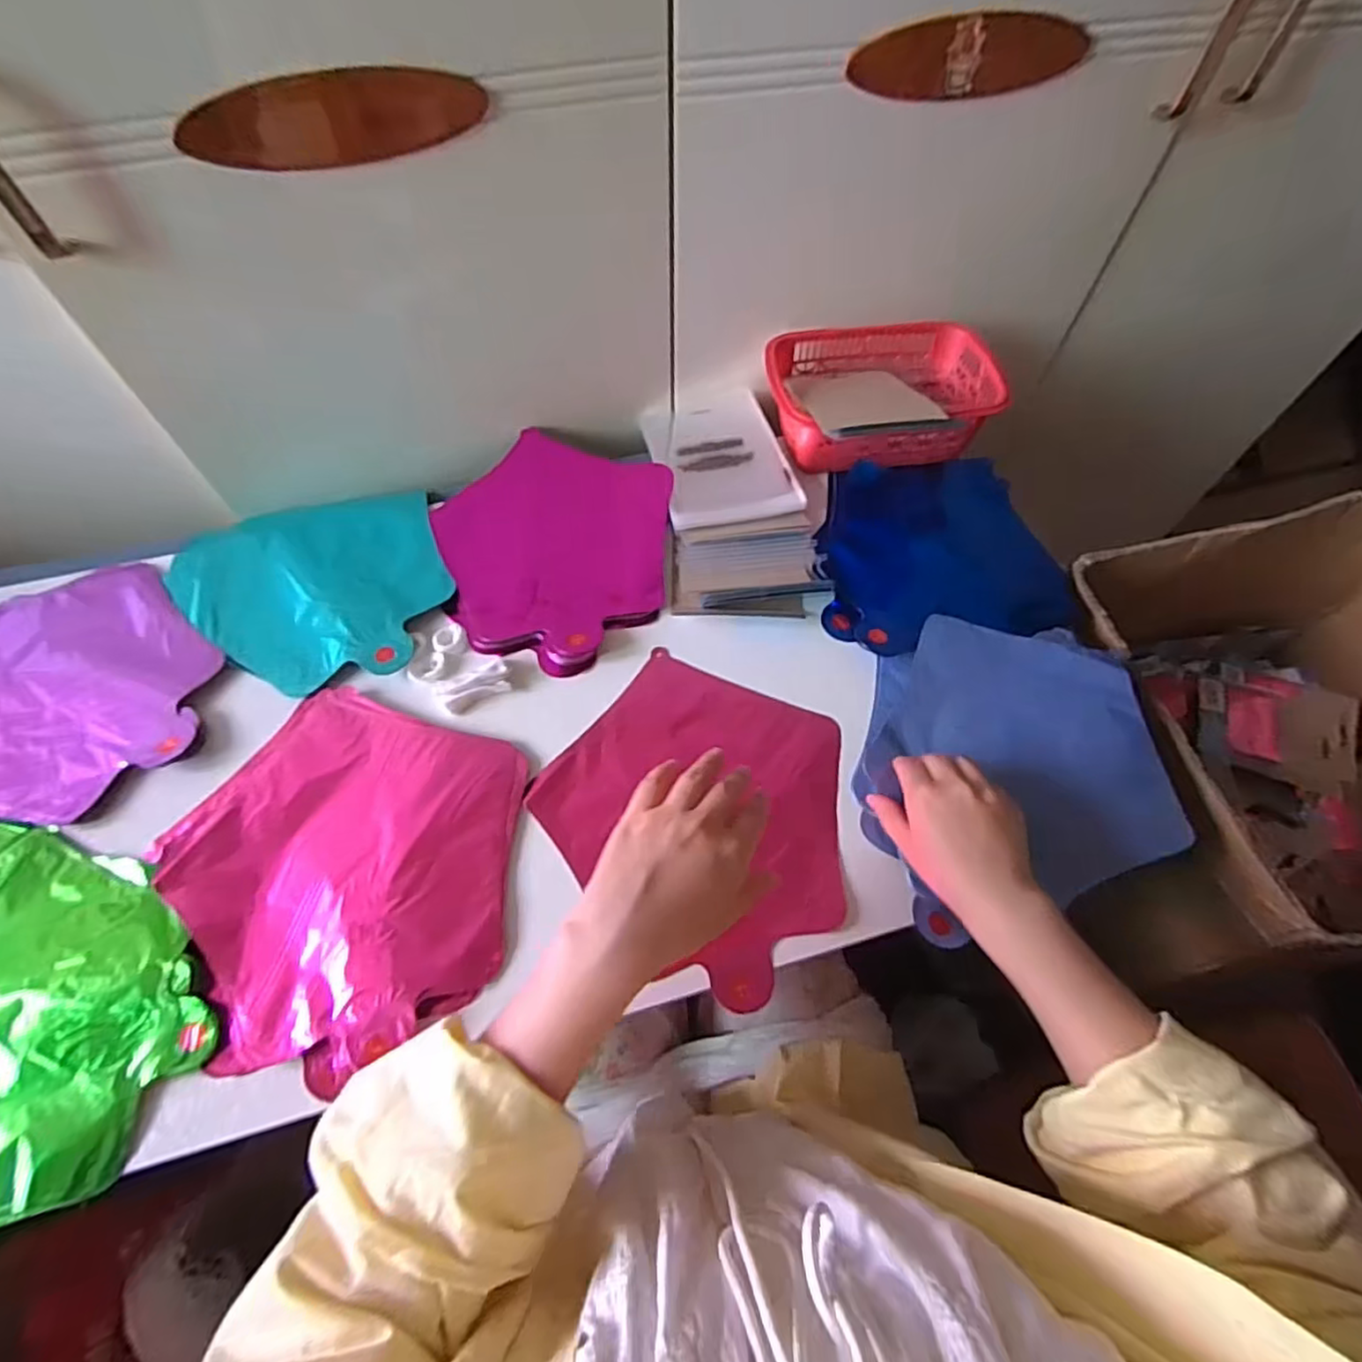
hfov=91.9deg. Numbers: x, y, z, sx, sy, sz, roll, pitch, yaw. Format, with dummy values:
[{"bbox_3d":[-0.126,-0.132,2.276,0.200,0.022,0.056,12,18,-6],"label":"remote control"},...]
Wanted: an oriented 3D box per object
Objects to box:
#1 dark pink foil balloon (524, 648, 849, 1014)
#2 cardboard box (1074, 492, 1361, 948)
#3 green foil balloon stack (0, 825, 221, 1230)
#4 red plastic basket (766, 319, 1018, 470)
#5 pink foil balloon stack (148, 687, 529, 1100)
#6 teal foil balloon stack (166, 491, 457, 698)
[{"bbox_3d":[0.026,0.089,0.497,0.227,0.010,0.208,35,66,16],"label":"dark pink foil balloon"},{"bbox_3d":[0.657,0.060,0.699,0.544,0.304,0.377,-6,62,-4],"label":"cardboard box"},{"bbox_3d":[-0.439,0.216,0.414,0.234,0.030,0.246,-35,67,-18],"label":"green foil balloon stack"},{"bbox_3d":[0.190,-0.281,0.651,0.215,0.064,0.150,-3,61,-3],"label":"red plastic basket"},{"bbox_3d":[-0.234,0.129,0.454,0.241,0.012,0.234,16,62,7],"label":"pink foil balloon stack"},{"bbox_3d":[-0.320,-0.084,0.584,0.214,0.026,0.226,-22,60,-12],"label":"teal foil balloon stack"}]

